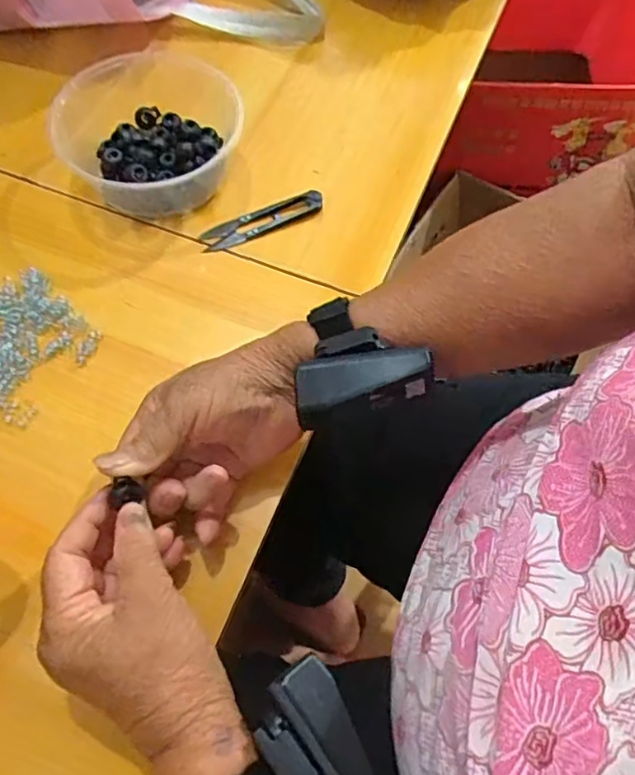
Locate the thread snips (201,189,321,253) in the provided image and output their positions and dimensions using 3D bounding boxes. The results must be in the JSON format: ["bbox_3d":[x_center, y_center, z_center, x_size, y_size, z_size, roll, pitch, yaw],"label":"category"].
[{"bbox_3d":[-0.043,-0.133,0.473,0.099,0.010,0.023,-23,67,-12],"label":"thread snips"}]

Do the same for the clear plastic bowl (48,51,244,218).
[{"bbox_3d":[-0.131,-0.203,0.473,0.141,0.063,0.126,-2,65,-3],"label":"clear plastic bowl"}]

